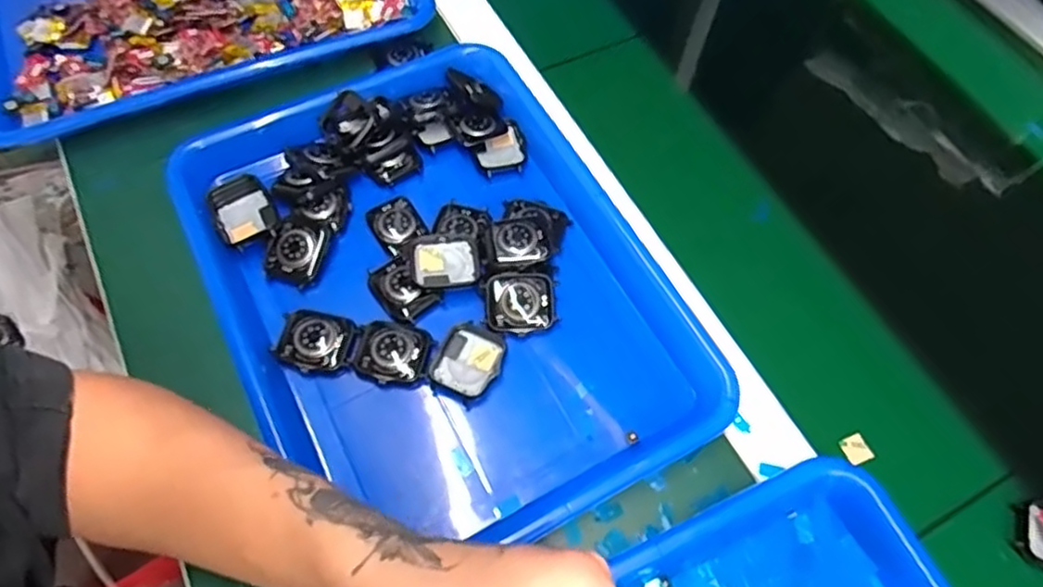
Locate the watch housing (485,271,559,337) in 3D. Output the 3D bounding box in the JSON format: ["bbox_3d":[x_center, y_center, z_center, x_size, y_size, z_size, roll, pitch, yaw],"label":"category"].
[{"bbox_3d":[0.000,0.006,0.423,0.043,0.015,0.036,-8,66,-3],"label":"watch housing"}]

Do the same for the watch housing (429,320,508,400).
[{"bbox_3d":[-0.031,0.040,0.409,0.036,0.006,0.044,25,66,12],"label":"watch housing"}]

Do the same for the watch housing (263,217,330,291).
[{"bbox_3d":[-0.145,-0.026,0.435,0.035,0.012,0.040,20,86,1],"label":"watch housing"}]

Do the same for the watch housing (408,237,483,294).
[{"bbox_3d":[-0.049,-0.020,0.434,0.042,0.008,0.037,-12,64,-6],"label":"watch housing"}]

